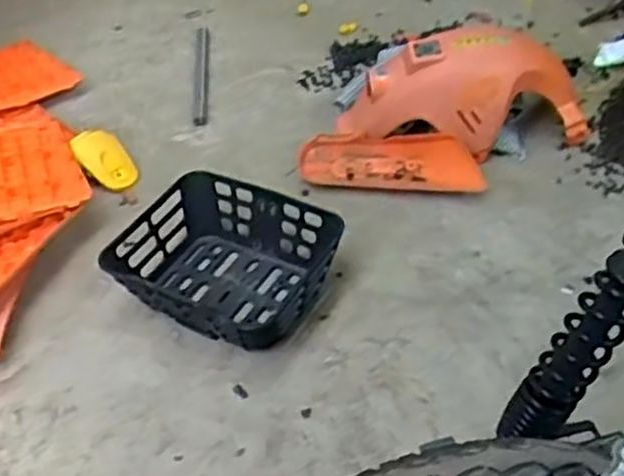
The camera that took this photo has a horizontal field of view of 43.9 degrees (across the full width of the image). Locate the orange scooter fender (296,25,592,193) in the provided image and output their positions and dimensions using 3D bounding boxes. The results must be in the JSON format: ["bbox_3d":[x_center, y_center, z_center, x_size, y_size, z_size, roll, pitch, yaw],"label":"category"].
[{"bbox_3d":[0.221,-0.208,1.299,0.491,0.216,0.160,-1,44,5],"label":"orange scooter fender"}]

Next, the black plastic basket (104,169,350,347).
[{"bbox_3d":[-0.138,0.037,1.225,0.312,0.124,0.265,24,51,28],"label":"black plastic basket"}]

